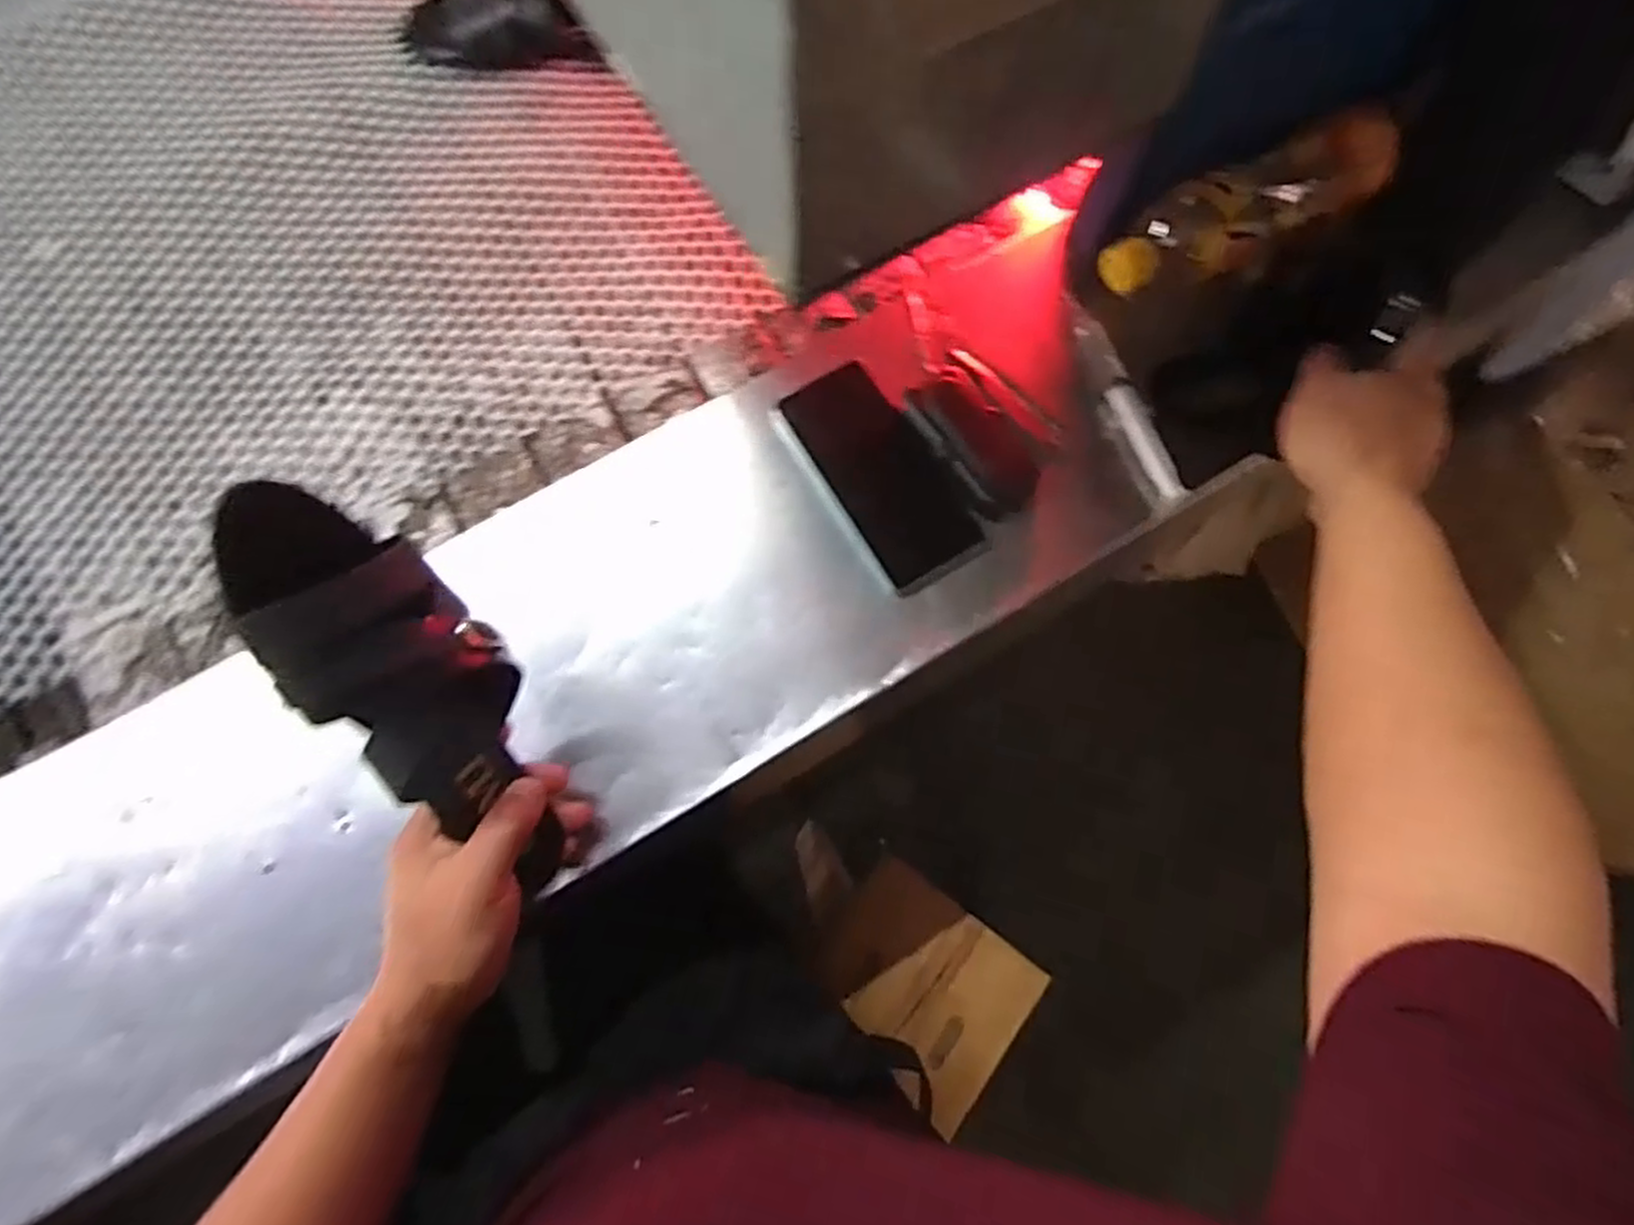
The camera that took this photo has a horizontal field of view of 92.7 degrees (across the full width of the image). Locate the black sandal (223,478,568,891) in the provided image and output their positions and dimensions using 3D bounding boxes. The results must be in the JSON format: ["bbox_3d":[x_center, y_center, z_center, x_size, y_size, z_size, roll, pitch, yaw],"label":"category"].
[{"bbox_3d":[-0.186,0.046,0.385,0.073,0.241,0.062,-28,35,-9],"label":"black sandal"}]

